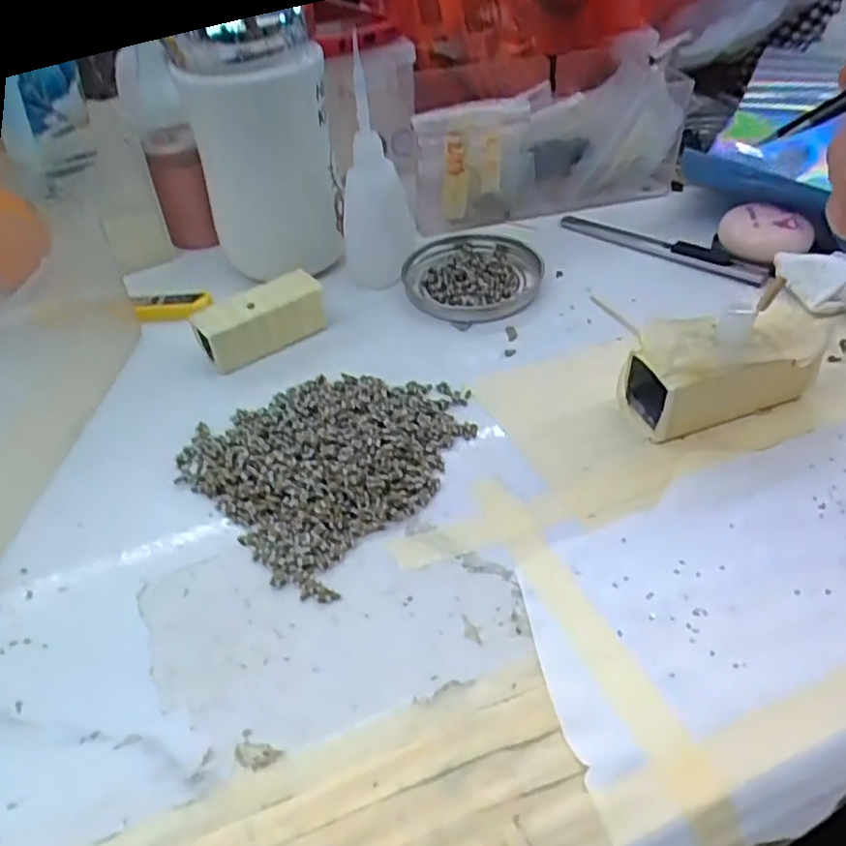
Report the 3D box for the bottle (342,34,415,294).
[{"bbox_3d":[-0.027,-0.128,0.373,0.038,0.102,0.037,-4,45,0],"label":"bottle"}]

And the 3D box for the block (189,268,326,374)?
[{"bbox_3d":[-0.084,-0.054,0.353,0.066,0.026,0.025,-27,49,-21],"label":"block"}]

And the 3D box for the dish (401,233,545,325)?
[{"bbox_3d":[0.029,-0.085,0.392,0.078,0.007,0.079,-2,45,2],"label":"dish"}]

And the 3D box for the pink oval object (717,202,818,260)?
[{"bbox_3d":[0.193,-0.106,0.386,0.047,0.025,0.036,17,49,21],"label":"pink oval object"}]

